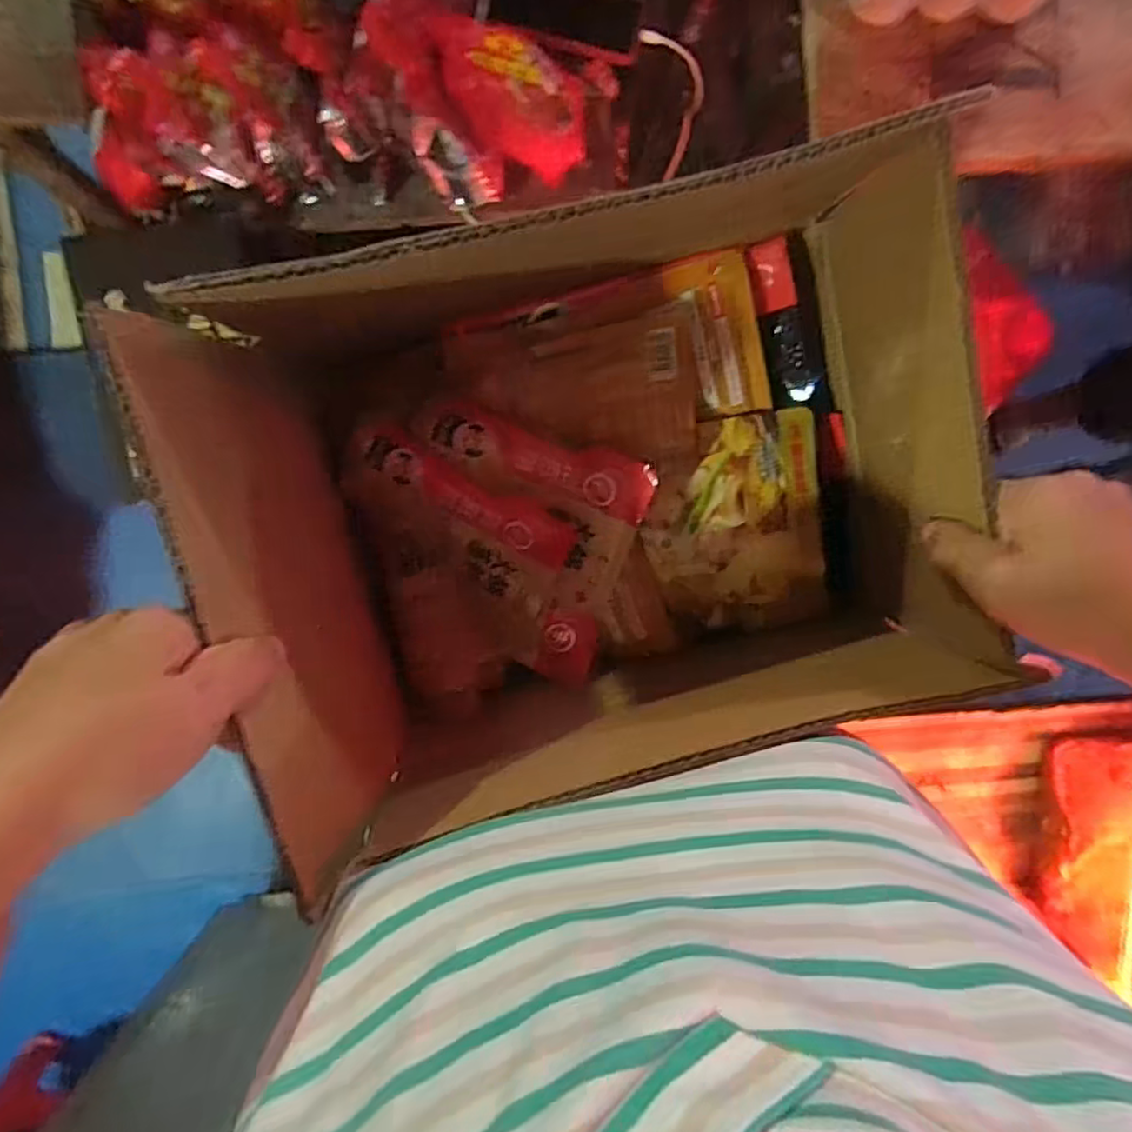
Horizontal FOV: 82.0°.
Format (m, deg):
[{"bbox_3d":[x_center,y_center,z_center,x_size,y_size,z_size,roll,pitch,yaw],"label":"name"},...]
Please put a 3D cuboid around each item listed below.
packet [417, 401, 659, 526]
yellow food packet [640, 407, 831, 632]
[{"bbox_3d":[-0.021,-0.072,0.423,0.161,0.013,0.039,22,99,11],"label":"packet"},{"bbox_3d":[0.117,-0.024,0.455,0.115,0.034,0.150,-12,100,1],"label":"yellow food packet"}]

